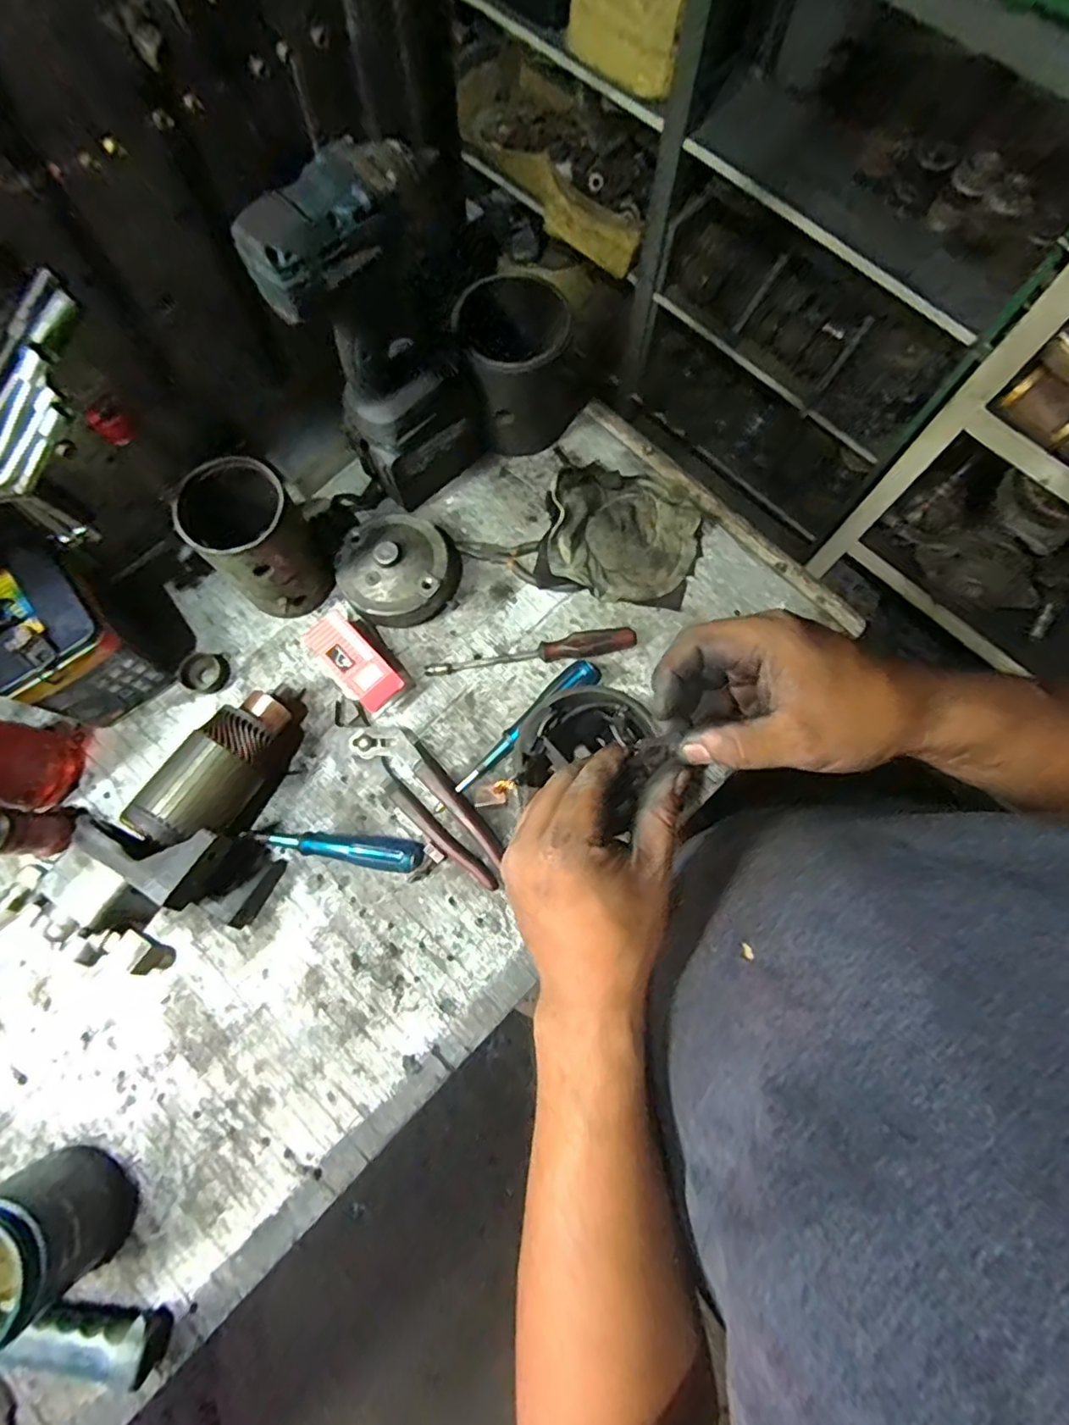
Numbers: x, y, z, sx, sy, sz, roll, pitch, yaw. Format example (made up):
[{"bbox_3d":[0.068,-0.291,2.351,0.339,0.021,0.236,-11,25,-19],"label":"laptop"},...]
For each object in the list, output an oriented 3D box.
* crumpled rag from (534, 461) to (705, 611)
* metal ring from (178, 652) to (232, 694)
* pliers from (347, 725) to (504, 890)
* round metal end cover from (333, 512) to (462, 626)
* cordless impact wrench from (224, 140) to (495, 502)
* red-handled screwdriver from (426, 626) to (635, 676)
[{"bbox_3d":[0.089,-0.187,0.624,0.161,0.049,0.142,7,75,2],"label":"crumpled rag"},{"bbox_3d":[-0.323,-0.040,0.601,0.039,0.017,0.041,0,75,0],"label":"metal ring"},{"bbox_3d":[-0.094,0.080,0.565,0.052,0.020,0.185,-43,79,-10],"label":"pliers"},{"bbox_3d":[-0.134,-0.144,0.603,0.110,0.057,0.107,0,75,0],"label":"round metal end cover"},{"bbox_3d":[-0.122,-0.289,0.512,0.141,0.284,0.078,-43,79,-10],"label":"cordless impact wrench"},{"bbox_3d":[-0.003,-0.058,0.599,0.205,0.023,0.024,-7,75,-2],"label":"red-handled screwdriver"}]

